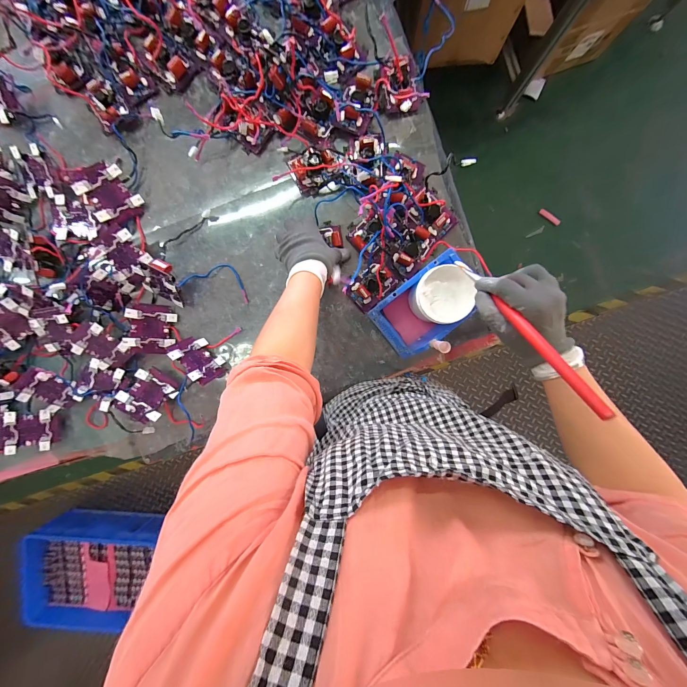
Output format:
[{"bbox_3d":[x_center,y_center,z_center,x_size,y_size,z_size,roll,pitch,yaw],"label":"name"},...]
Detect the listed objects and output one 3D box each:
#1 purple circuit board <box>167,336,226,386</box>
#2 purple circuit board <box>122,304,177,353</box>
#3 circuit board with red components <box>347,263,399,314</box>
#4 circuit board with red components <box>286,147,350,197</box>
[{"bbox_3d":[-0.282,0.031,0.582,0.101,0.088,0.015,45,119,0],"label":"purple circuit board"},{"bbox_3d":[-0.381,-0.028,0.593,0.083,0.019,0.096,4,96,-37],"label":"purple circuit board"},{"bbox_3d":[0.054,-0.111,0.573,0.092,0.047,0.063,-41,91,4],"label":"circuit board with red components"},{"bbox_3d":[-0.045,-0.327,0.565,0.104,0.036,0.074,-20,92,3],"label":"circuit board with red components"}]

